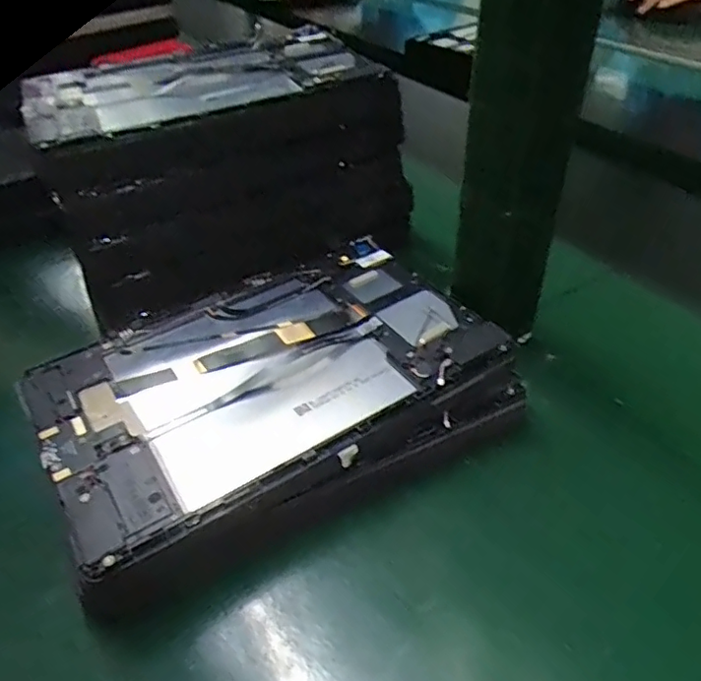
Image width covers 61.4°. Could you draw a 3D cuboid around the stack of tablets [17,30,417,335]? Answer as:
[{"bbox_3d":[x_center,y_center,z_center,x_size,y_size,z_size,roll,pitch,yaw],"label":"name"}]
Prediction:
[{"bbox_3d":[-0.096,-0.138,0.461,0.233,0.132,0.173,-26,46,-25],"label":"stack of tablets"}]

